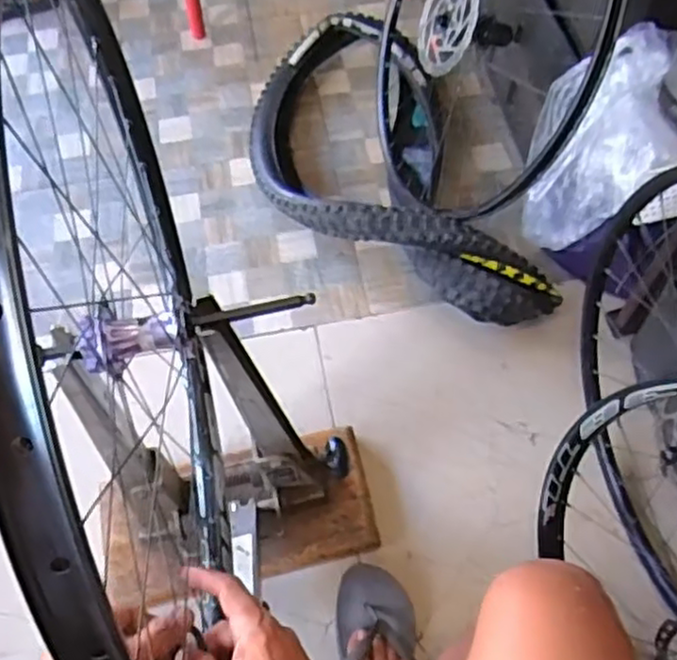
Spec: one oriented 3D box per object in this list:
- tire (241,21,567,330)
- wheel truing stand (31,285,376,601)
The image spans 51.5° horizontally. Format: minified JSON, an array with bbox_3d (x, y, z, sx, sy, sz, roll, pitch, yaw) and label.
[{"bbox_3d":[0.051,-0.301,1.259,0.379,0.153,0.763,-19,62,-9],"label":"tire"},{"bbox_3d":[-0.146,0.162,0.784,0.379,0.534,0.189,-12,61,-5],"label":"wheel truing stand"}]

